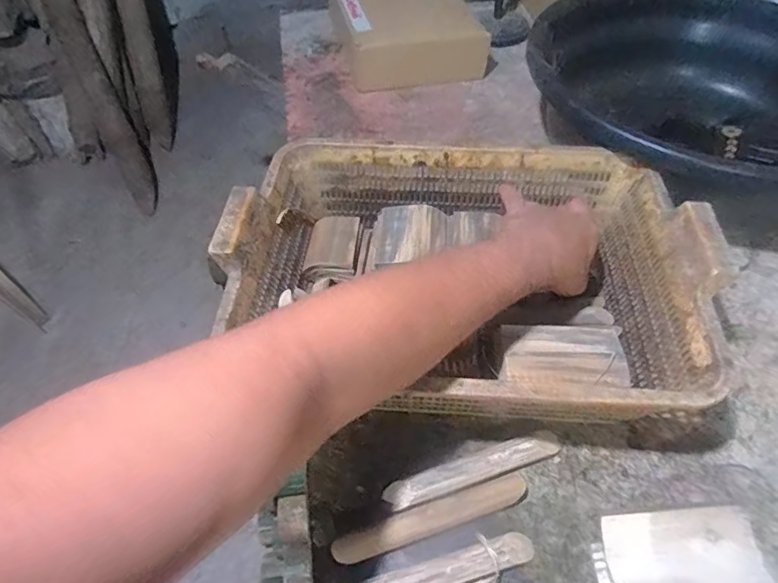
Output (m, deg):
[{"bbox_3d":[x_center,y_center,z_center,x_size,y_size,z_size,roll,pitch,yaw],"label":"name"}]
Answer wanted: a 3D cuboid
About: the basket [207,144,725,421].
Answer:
[{"bbox_3d":[0.067,-0.016,0.495,0.409,0.127,0.288,5,52,5],"label":"basket"}]

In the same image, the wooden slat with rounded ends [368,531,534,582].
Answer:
[{"bbox_3d":[0.035,0.215,0.376,0.152,0.017,0.031,-14,53,-9],"label":"wooden slat with rounded ends"}]

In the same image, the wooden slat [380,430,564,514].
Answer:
[{"bbox_3d":[0.073,0.149,0.428,0.153,0.015,0.024,-15,53,-10],"label":"wooden slat"}]

